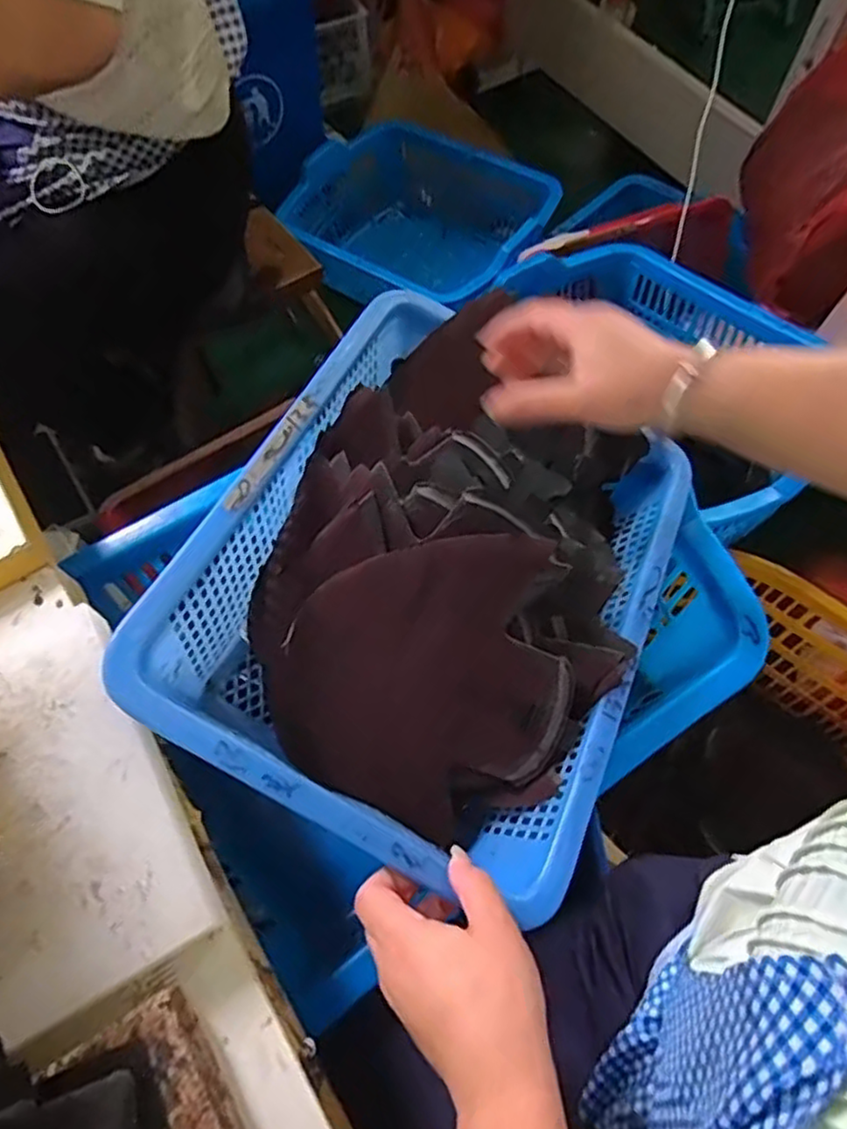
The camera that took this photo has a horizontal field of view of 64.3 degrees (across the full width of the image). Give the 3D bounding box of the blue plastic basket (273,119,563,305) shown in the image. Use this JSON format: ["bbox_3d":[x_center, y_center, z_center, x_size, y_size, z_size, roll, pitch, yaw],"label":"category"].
[{"bbox_3d":[-0.023,-0.736,1.501,0.557,0.262,0.422,32,69,14],"label":"blue plastic basket"}]

